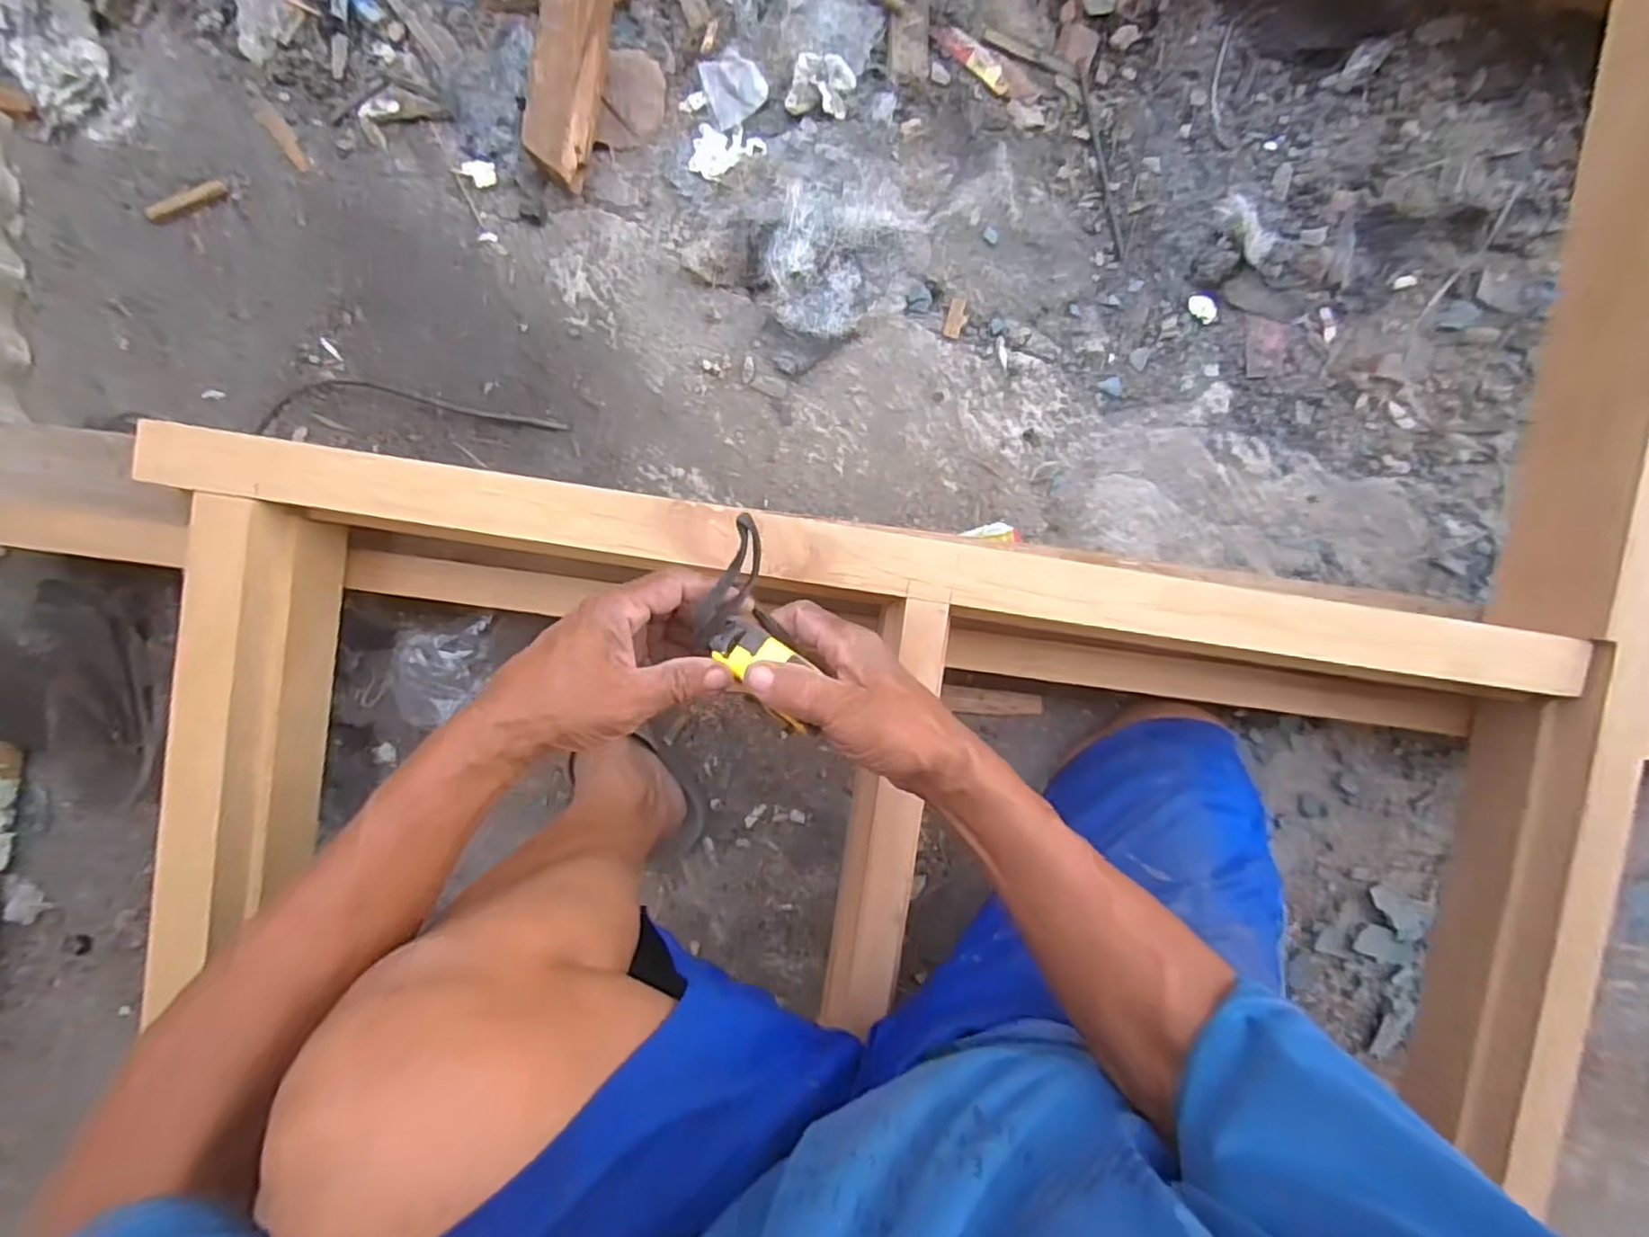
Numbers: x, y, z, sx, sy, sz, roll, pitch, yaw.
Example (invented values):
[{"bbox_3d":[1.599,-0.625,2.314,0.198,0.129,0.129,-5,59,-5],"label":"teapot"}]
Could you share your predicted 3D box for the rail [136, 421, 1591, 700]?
[{"bbox_3d":[0.033,-0.041,0.536,1.045,0.047,0.050,8,95,-2],"label":"rail"}]

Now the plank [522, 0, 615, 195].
[{"bbox_3d":[-0.219,-0.570,0.643,0.058,0.026,0.343,8,94,-18],"label":"plank"}]

